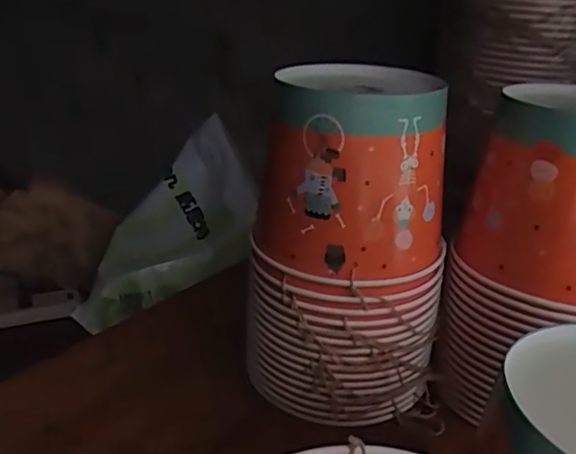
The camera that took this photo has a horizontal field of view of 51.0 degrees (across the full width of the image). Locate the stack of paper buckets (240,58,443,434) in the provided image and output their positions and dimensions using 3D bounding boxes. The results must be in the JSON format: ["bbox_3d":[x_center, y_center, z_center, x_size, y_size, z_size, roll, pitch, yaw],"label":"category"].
[{"bbox_3d":[0.051,0.012,0.494,0.152,0.260,0.132,10,26,14],"label":"stack of paper buckets"}]

